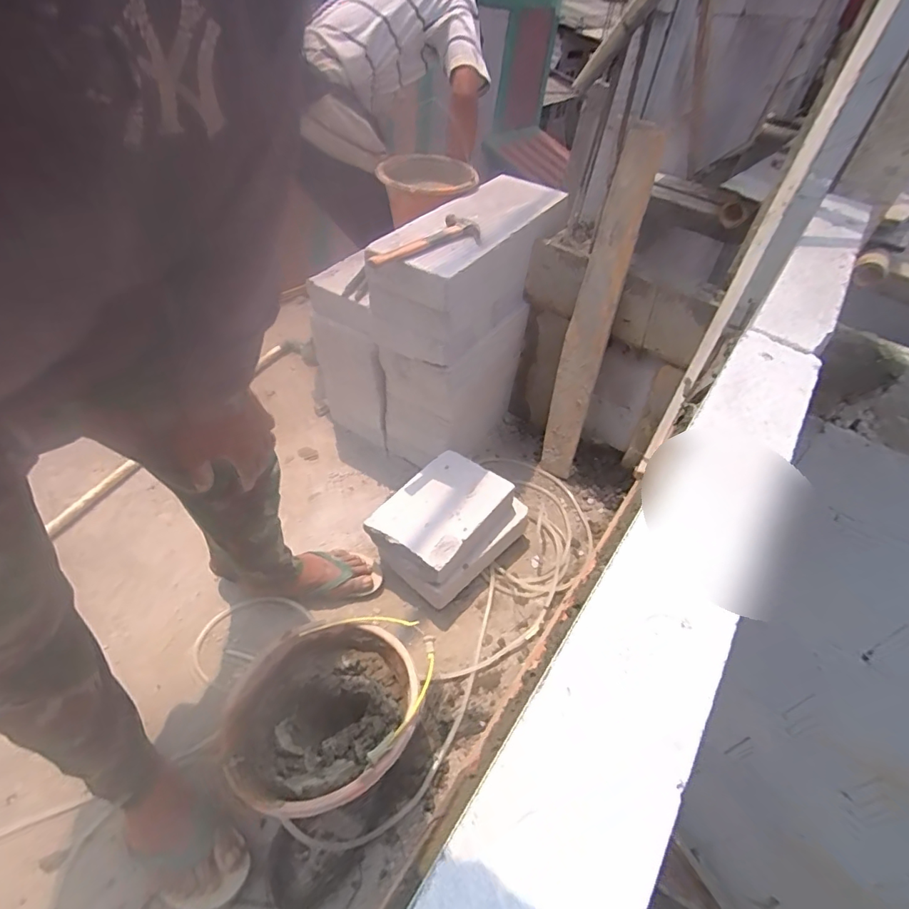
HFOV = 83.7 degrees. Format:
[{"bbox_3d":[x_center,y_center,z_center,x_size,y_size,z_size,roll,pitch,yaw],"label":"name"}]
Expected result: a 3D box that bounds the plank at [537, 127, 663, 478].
[{"bbox_3d":[0.332,-0.312,1.234,0.032,0.807,0.102,-17,36,-43],"label":"plank"}]

